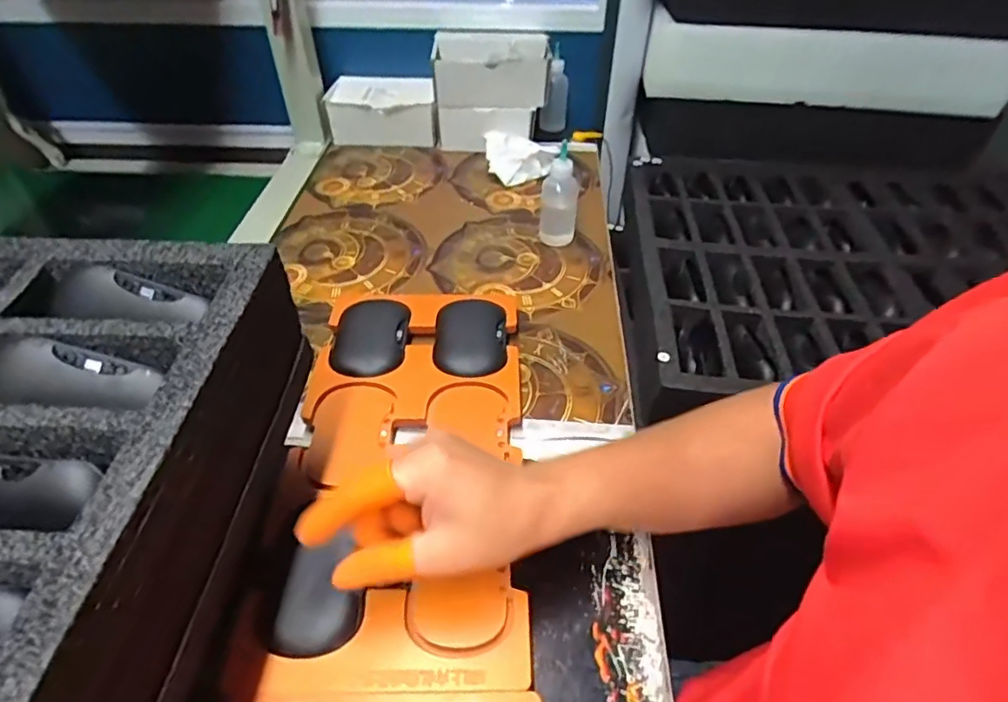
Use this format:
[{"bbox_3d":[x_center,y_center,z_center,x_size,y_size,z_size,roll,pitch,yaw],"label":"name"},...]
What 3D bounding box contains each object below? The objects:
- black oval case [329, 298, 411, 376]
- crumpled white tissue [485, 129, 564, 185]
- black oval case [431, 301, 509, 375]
[{"bbox_3d":[-0.107,-0.008,0.462,0.058,0.021,0.087,-1,45,0],"label":"black oval case"},{"bbox_3d":[0.019,-0.230,0.667,0.090,0.028,0.081,4,45,5],"label":"crumpled white tissue"},{"bbox_3d":[-0.027,-0.008,0.463,0.057,0.022,0.085,-2,45,-1],"label":"black oval case"}]

